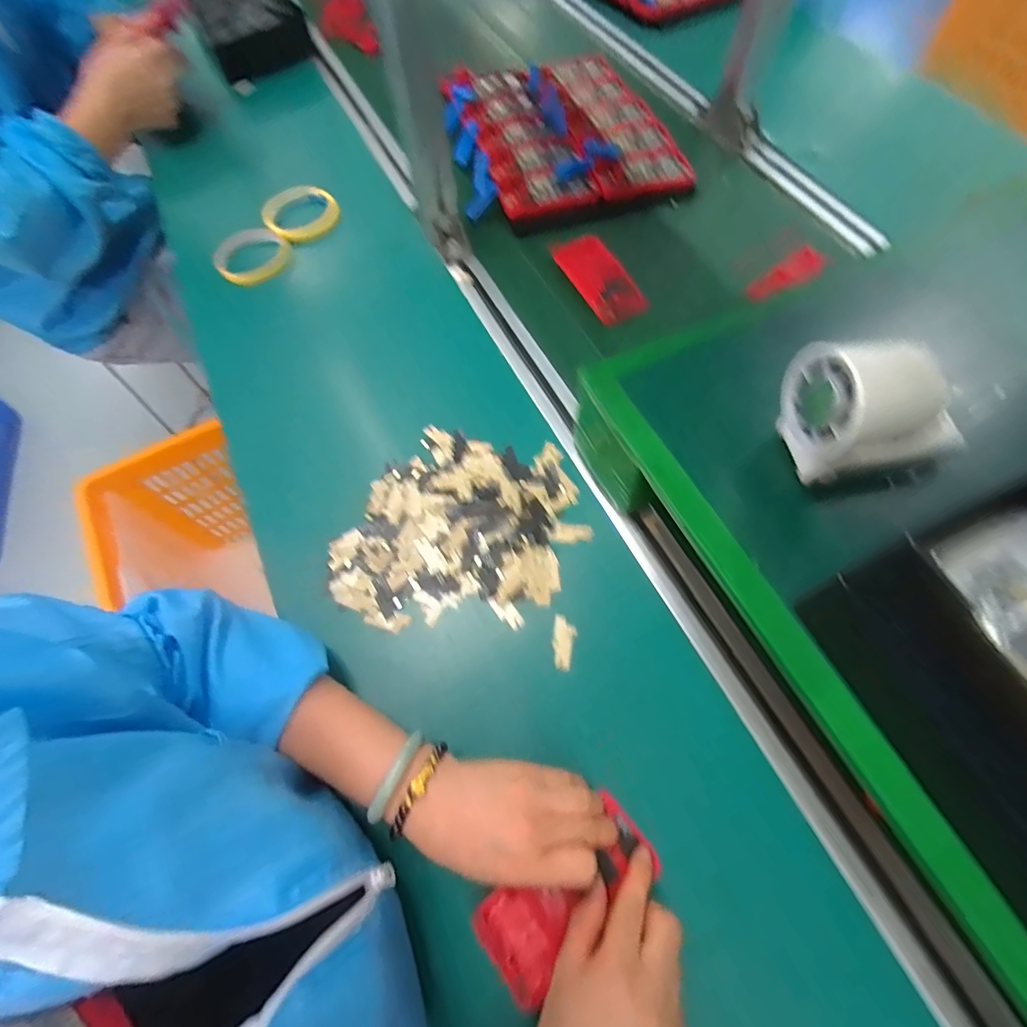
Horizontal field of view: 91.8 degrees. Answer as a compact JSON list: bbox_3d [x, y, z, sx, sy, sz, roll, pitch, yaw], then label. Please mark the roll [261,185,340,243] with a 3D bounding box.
[{"bbox_3d":[-0.279,-0.394,0.653,0.094,0.029,0.094,-1,65,2],"label":"roll"}]

